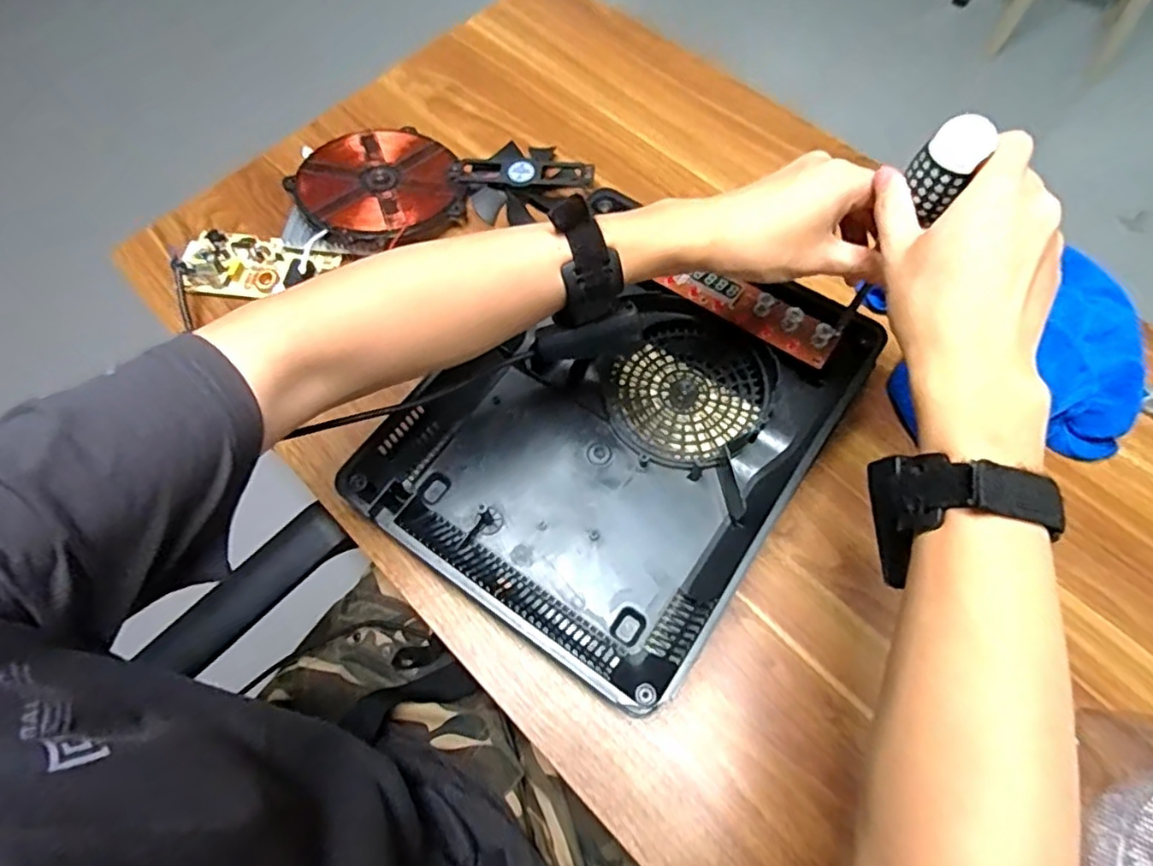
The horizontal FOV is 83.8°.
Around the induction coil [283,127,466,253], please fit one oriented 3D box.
[{"bbox_3d":[-0.194,-0.239,0.625,0.151,0.015,0.142,-1,66,2],"label":"induction coil"}]

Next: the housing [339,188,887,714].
[{"bbox_3d":[0.028,-0.007,0.492,0.270,0.048,0.329,33,72,16],"label":"housing"}]

